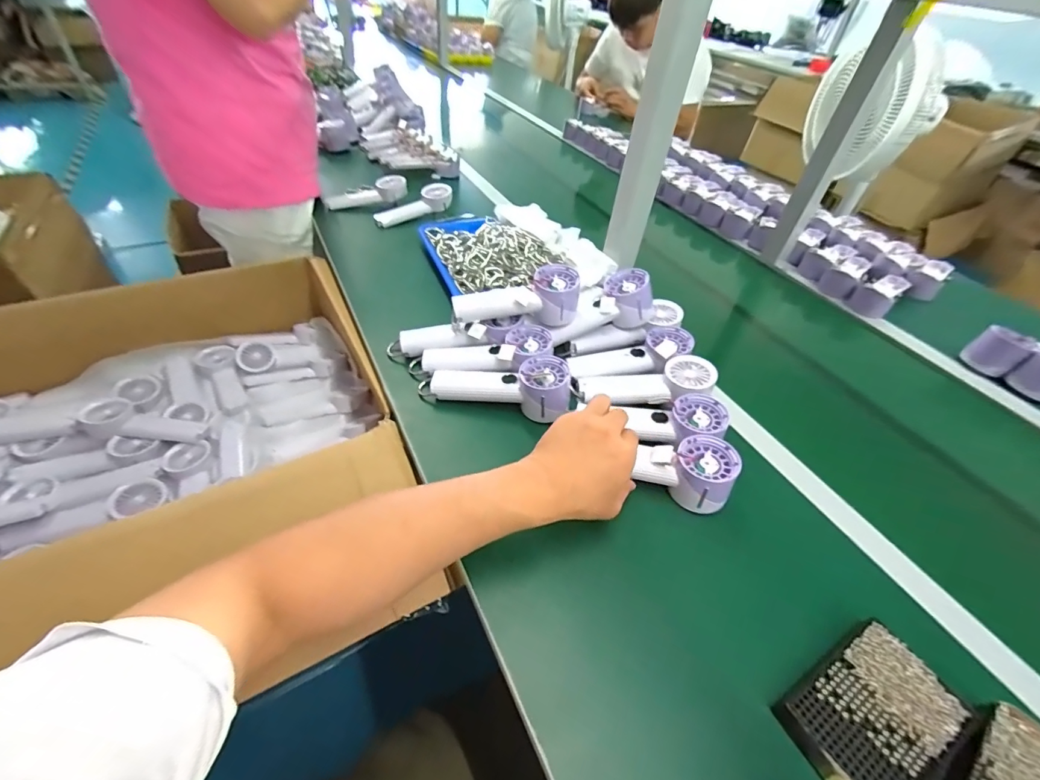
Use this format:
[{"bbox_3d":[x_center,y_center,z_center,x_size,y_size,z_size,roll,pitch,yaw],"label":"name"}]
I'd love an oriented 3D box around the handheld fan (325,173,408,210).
[{"bbox_3d":[-0.329,-0.420,0.963,0.175,0.048,0.066,-14,47,0],"label":"handheld fan"}]

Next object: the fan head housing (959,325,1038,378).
[{"bbox_3d":[0.781,-0.060,0.728,0.067,0.069,0.066,-24,53,-27],"label":"fan head housing"}]

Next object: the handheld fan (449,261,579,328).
[{"bbox_3d":[-0.004,-0.127,0.614,0.173,0.068,0.057,-1,46,-8],"label":"handheld fan"}]

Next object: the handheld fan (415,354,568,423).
[{"bbox_3d":[-0.030,-0.012,0.563,0.187,0.057,0.069,13,45,6],"label":"handheld fan"}]

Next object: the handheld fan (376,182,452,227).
[{"bbox_3d":[-0.223,-0.385,0.929,0.169,0.038,0.052,-30,54,-11],"label":"handheld fan"}]

